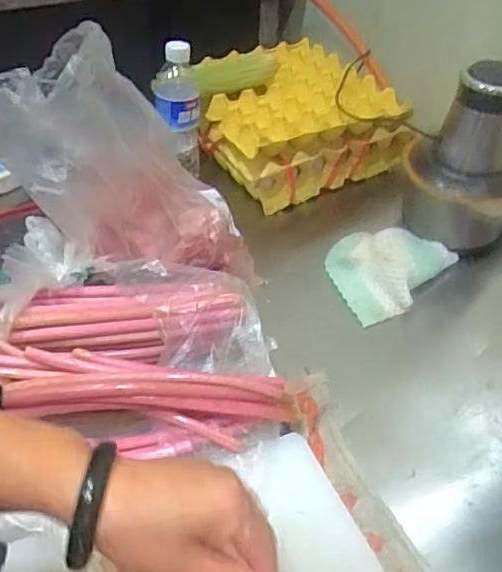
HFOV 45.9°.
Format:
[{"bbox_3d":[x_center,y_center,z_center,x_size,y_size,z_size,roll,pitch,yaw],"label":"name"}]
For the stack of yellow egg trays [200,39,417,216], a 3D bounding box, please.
[{"bbox_3d":[0.064,-0.279,0.979,0.283,0.125,0.289,-17,46,-19],"label":"stack of yellow egg trays"}]

